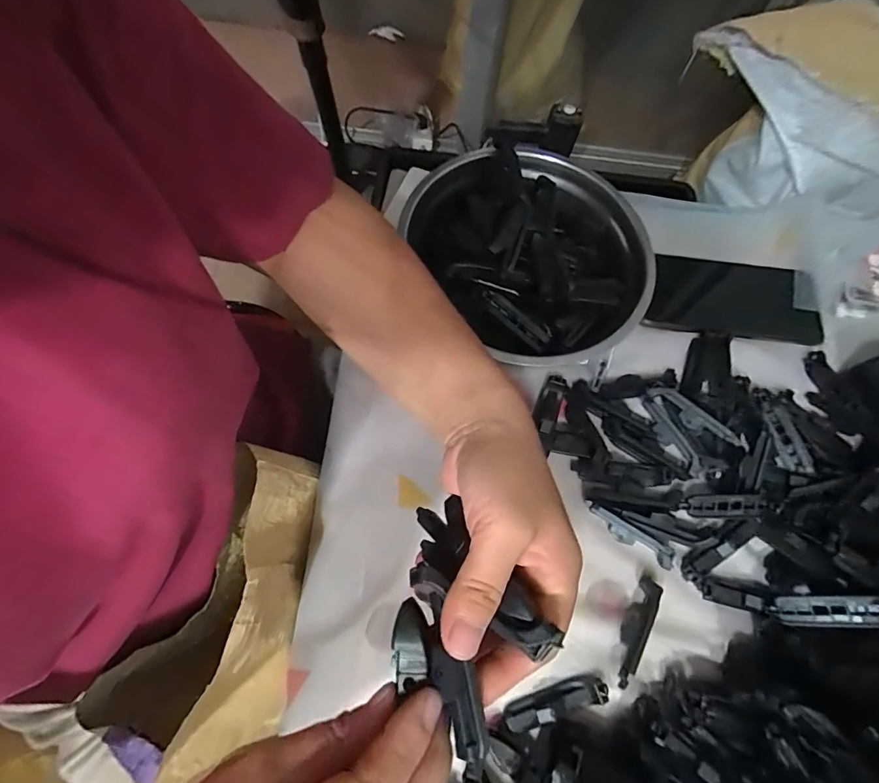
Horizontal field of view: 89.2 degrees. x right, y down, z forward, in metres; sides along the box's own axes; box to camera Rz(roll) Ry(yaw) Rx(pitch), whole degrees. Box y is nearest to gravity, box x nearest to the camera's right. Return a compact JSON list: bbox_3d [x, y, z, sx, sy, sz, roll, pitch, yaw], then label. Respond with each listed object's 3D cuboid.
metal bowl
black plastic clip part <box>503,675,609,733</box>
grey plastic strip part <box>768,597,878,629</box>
[{"bbox_3d":[0.083,-0.123,0.365,0.182,0.047,0.200,-33,75,-13],"label":"metal bowl"},{"bbox_3d":[0.079,0.213,0.304,0.071,0.012,0.017,-17,69,-5],"label":"black plastic clip part"},{"bbox_3d":[0.268,0.149,0.301,0.075,0.006,0.019,-20,64,34],"label":"grey plastic strip part"}]

